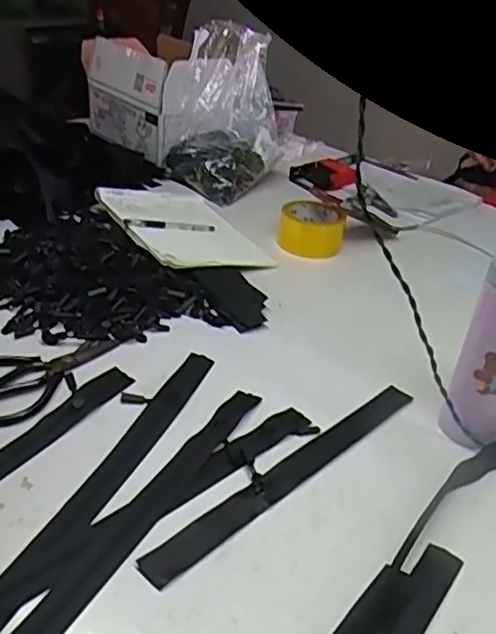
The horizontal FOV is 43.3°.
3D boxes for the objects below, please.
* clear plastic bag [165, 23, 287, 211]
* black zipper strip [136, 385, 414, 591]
[{"bbox_3d":[-0.046,-0.394,1.185,0.224,0.236,0.284,3,33,-5],"label":"clear plastic bag"},{"bbox_3d":[0.048,0.143,0.591,0.353,0.004,0.030,-25,44,-39],"label":"black zipper strip"}]

